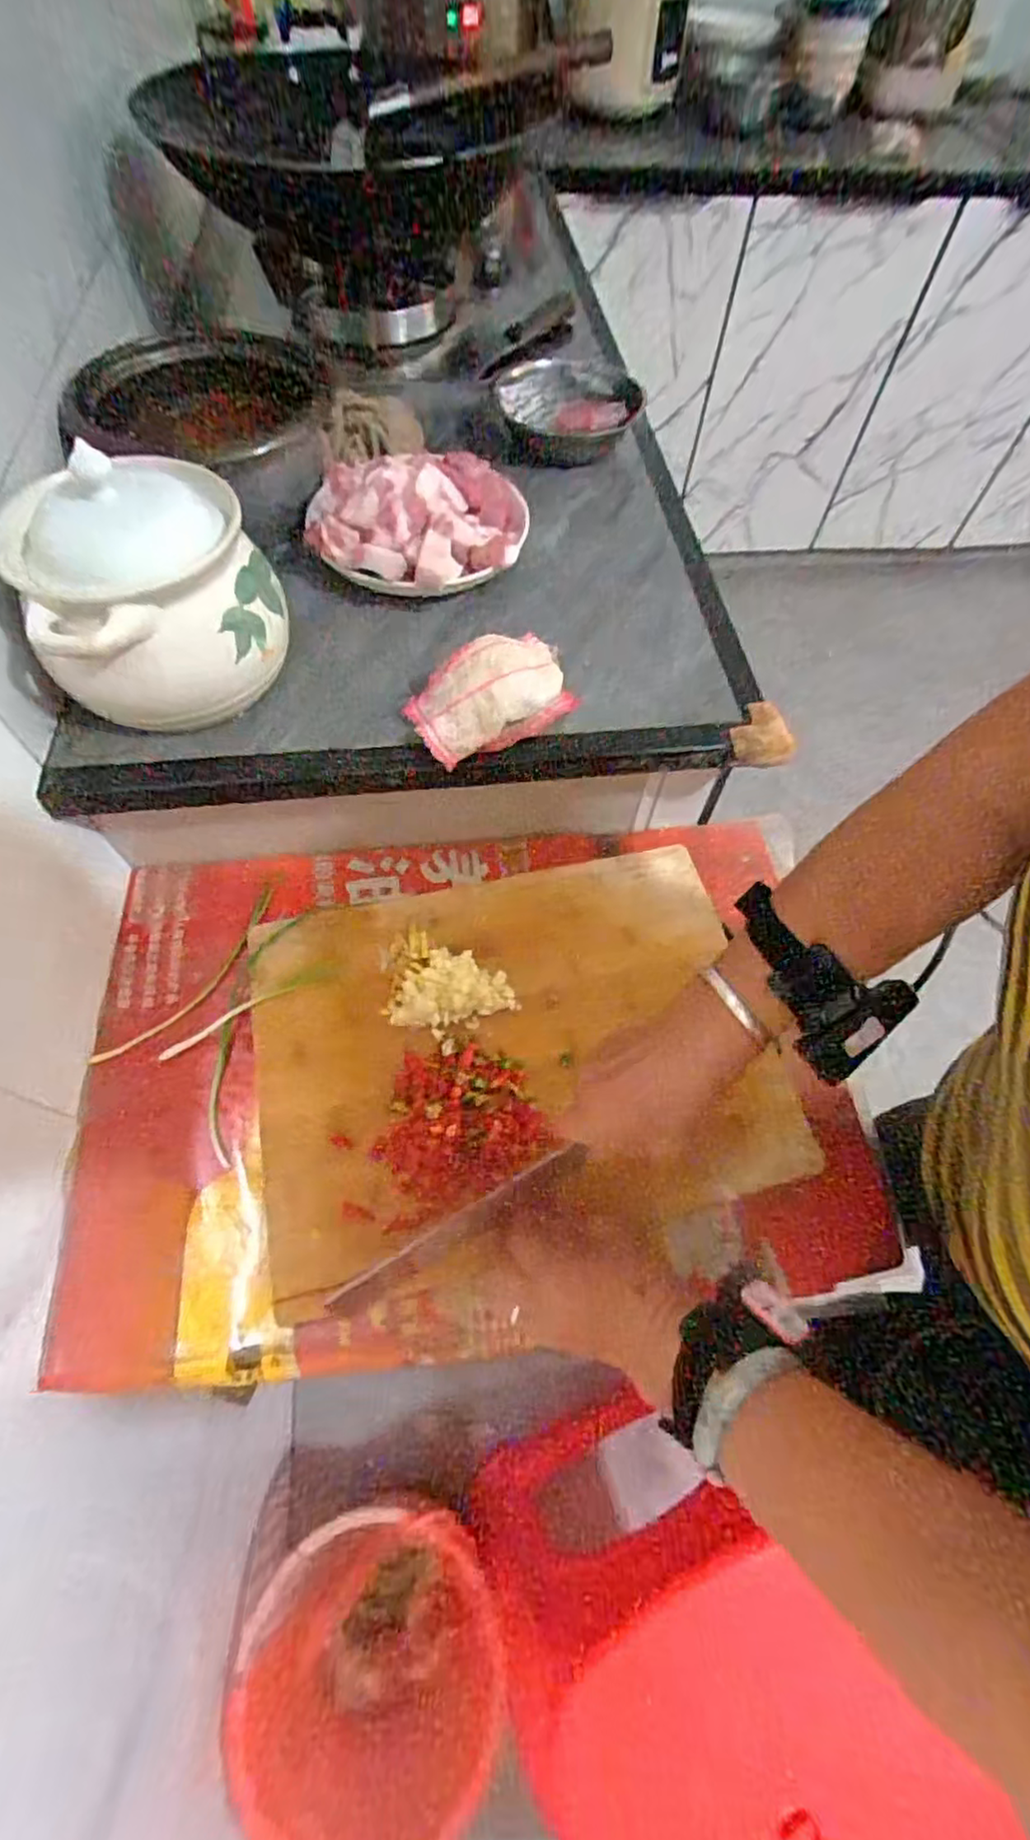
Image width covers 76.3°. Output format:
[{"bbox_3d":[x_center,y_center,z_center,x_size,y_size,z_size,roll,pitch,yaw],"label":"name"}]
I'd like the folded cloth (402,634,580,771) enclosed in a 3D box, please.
[{"bbox_3d":[-0.020,-0.175,0.508,0.121,0.059,0.072,-26,65,-16],"label":"folded cloth"}]

